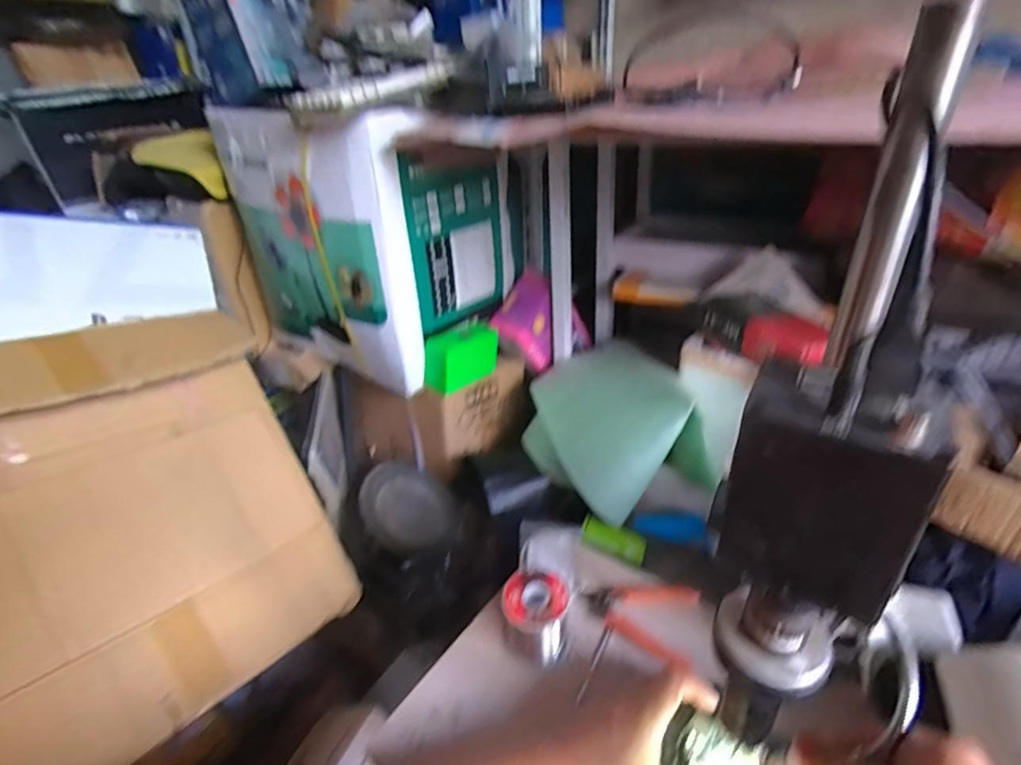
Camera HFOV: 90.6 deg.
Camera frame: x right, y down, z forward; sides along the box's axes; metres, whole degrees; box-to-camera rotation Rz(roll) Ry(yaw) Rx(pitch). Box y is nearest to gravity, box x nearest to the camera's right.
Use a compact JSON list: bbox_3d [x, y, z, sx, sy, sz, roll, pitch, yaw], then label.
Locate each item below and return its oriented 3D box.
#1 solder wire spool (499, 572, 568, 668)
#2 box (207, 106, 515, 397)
[{"bbox_3d":[0.025,0.230,0.494,0.060,0.065,0.056,-3,29,2],"label":"solder wire spool"},{"bbox_3d":[-0.283,-0.295,1.059,0.461,0.458,0.367,15,34,31],"label":"box"}]

